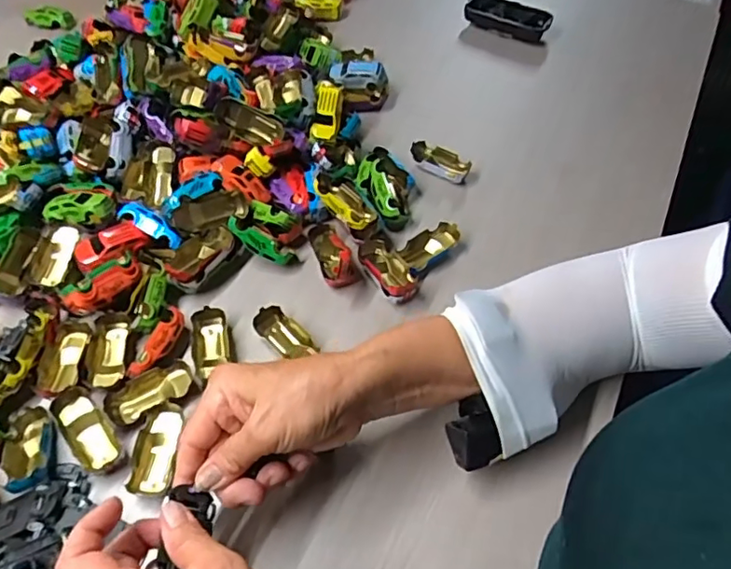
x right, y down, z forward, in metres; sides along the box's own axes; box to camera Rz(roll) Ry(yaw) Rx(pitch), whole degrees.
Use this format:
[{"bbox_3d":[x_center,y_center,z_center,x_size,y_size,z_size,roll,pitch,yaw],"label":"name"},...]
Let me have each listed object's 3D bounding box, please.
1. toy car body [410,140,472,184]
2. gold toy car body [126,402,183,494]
[{"bbox_3d":[0.078,-0.130,0.600,0.065,0.021,0.029,23,56,16],"label":"toy car body"},{"bbox_3d":[-0.150,0.116,0.407,0.027,0.012,0.062,2,53,0],"label":"gold toy car body"}]

